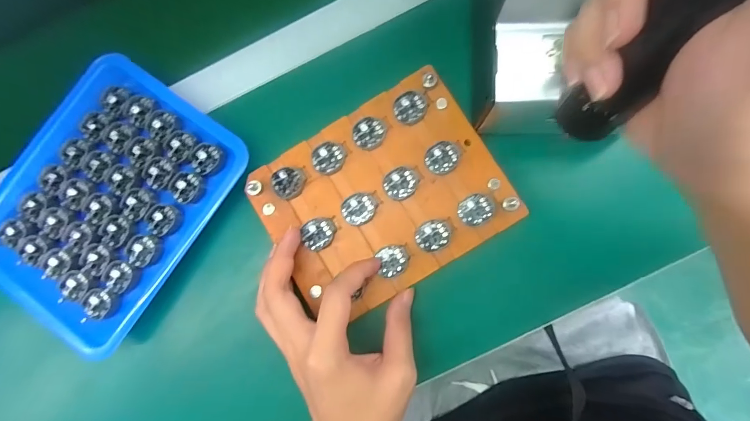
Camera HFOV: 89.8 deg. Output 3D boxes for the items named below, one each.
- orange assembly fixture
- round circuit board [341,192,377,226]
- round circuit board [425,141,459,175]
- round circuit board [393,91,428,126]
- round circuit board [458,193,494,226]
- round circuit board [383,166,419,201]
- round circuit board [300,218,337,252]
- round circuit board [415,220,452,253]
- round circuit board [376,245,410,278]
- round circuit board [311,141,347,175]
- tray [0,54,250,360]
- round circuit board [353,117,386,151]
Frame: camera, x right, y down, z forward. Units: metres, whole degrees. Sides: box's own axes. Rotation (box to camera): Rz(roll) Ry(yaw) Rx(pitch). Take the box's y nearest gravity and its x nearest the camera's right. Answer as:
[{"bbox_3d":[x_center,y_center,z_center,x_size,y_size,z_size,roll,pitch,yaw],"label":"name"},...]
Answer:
[{"bbox_3d":[0.006,-0.012,0.305,0.183,0.023,0.145,-32,83,6],"label":"orange assembly fixture"},{"bbox_3d":[-0.013,-0.001,0.306,0.028,0.006,0.025,-24,84,7],"label":"round circuit board"},{"bbox_3d":[0.054,-0.042,0.304,0.027,0.006,0.025,0,88,9],"label":"round circuit board"},{"bbox_3d":[0.029,-0.085,0.310,0.026,0.006,0.028,0,88,9],"label":"round circuit board"},{"bbox_3d":[0.080,-0.001,0.297,0.027,0.004,0.024,-18,85,8],"label":"round circuit board"},{"bbox_3d":[0.021,-0.022,0.305,0.026,0.005,0.027,27,92,9],"label":"round circuit board"},{"bbox_3d":[-0.045,0.019,0.305,0.027,0.004,0.026,0,85,-3],"label":"round circuit board"},{"bbox_3d":[0.046,0.020,0.299,0.028,0.004,0.025,1,88,9],"label":"round circuit board"},{"bbox_3d":[0.015,0.041,0.300,0.025,0.004,0.024,0,83,-4],"label":"round circuit board"},{"bbox_3d":[-0.038,-0.043,0.311,0.027,0.006,0.026,0,88,9],"label":"round circuit board"},{"bbox_3d":[-0.229,-0.008,0.322,0.174,0.030,0.214,35,93,9],"label":"tray"},{"bbox_3d":[-0.005,-0.064,0.311,0.025,0.005,0.027,0,88,9],"label":"round circuit board"}]

